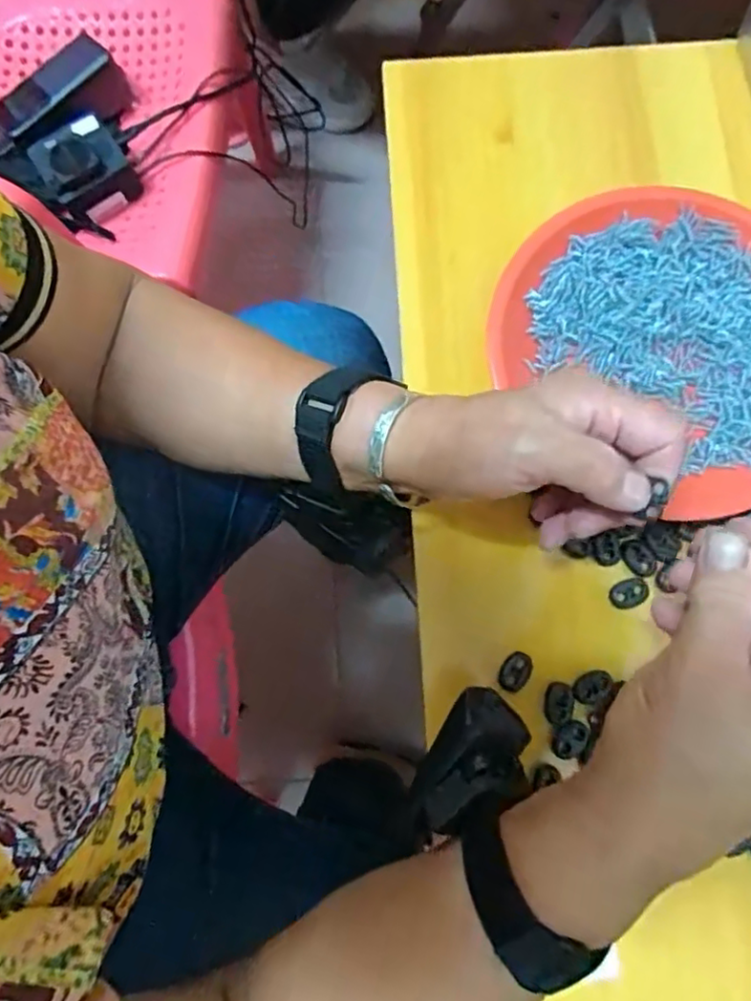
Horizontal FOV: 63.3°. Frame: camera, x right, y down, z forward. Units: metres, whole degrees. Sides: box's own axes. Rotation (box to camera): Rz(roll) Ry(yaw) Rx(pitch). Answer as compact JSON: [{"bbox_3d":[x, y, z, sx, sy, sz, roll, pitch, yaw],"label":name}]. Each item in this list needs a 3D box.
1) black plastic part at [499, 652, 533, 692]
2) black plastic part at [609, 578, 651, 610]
[{"bbox_3d":[0.077,0.094,0.333,0.015,0.004,0.022,30,81,6],"label":"black plastic part"},{"bbox_3d":[0.142,0.052,0.338,0.022,0.004,0.015,-23,80,-4],"label":"black plastic part"}]

